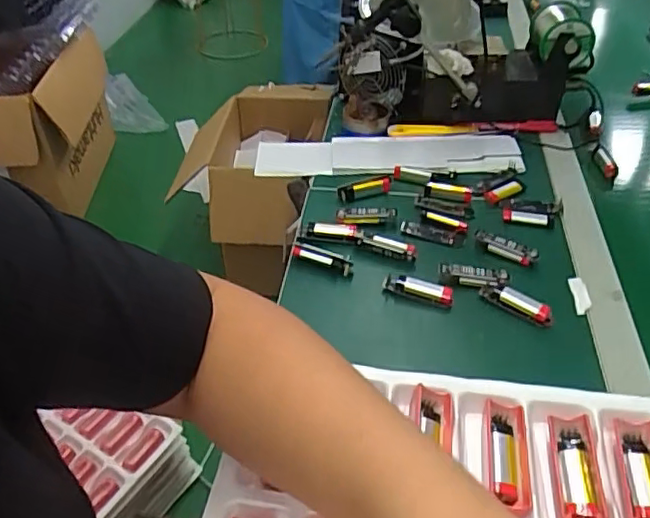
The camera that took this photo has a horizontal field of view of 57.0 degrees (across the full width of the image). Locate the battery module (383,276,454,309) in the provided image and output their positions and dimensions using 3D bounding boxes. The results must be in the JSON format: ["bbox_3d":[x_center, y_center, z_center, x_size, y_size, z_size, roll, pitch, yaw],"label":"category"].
[{"bbox_3d":[0.092,0.030,0.587,0.069,0.014,0.019,13,43,16],"label":"battery module"}]

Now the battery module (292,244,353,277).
[{"bbox_3d":[-0.004,-0.002,0.620,0.066,0.012,0.015,19,45,22],"label":"battery module"}]

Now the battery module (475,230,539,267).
[{"bbox_3d":[0.191,-0.012,0.630,0.065,0.019,0.018,24,47,26],"label":"battery module"}]

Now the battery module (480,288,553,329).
[{"bbox_3d":[0.183,0.044,0.570,0.068,0.023,0.017,25,47,28],"label":"battery module"}]

